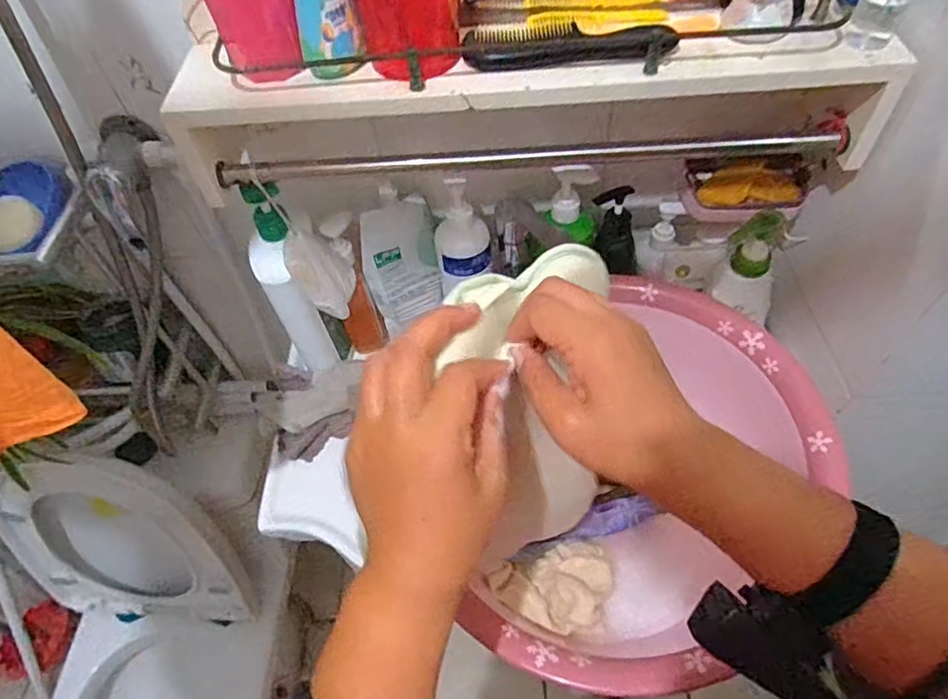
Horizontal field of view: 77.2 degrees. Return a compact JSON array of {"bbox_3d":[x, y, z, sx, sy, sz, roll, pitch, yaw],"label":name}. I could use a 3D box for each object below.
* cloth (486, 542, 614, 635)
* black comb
[{"bbox_3d":[0.080,0.224,0.554,0.117,0.046,0.086,-19,55,-9],"label":"cloth"},{"bbox_3d":[0.075,-0.251,0.482,0.168,0.025,0.042,6,55,9],"label":"black comb"}]

